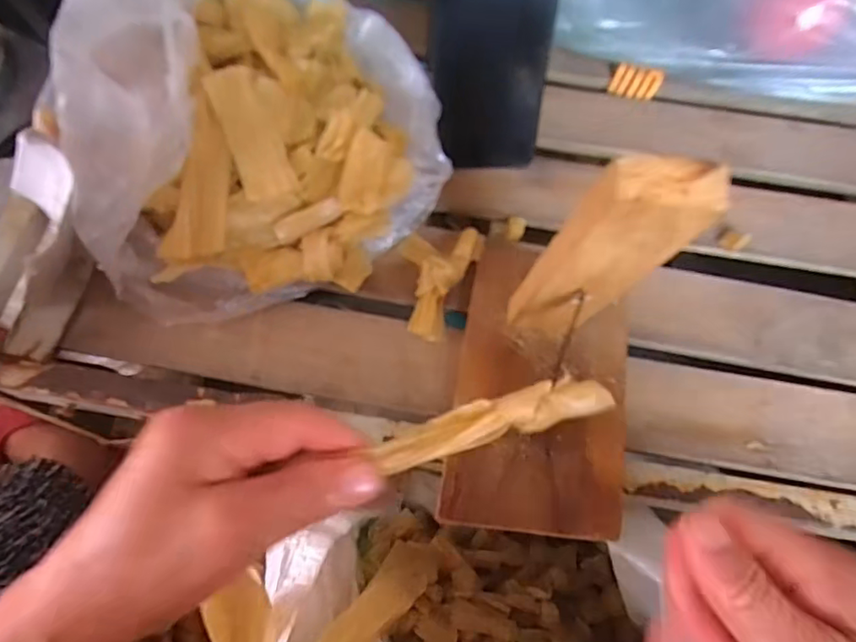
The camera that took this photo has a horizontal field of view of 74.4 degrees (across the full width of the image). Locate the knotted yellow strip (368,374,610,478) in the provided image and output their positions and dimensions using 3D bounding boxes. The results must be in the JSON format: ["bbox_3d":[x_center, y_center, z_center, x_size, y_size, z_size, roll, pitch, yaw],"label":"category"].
[{"bbox_3d":[0.031,0.042,0.243,0.110,0.011,0.020,-13,66,-18],"label":"knotted yellow strip"}]

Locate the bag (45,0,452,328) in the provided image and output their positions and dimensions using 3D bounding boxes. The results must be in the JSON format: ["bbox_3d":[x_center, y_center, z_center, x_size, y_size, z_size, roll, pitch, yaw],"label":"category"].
[{"bbox_3d":[-0.114,-0.155,0.380,0.215,0.112,0.272,-11,66,-7],"label":"bag"}]

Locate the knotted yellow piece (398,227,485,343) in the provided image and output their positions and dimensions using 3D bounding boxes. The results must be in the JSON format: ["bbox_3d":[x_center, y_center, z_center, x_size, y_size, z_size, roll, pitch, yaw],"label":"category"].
[{"bbox_3d":[0.004,-0.030,0.364,0.050,0.024,0.077,15,66,4],"label":"knotted yellow piece"}]

